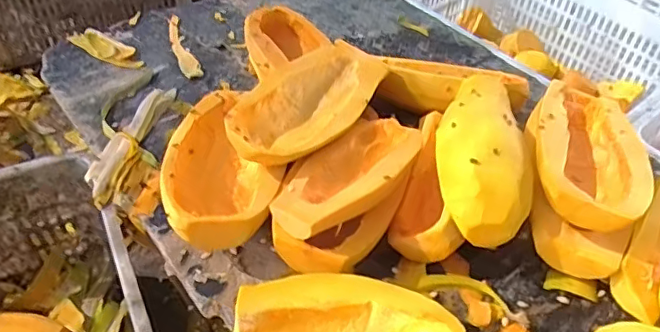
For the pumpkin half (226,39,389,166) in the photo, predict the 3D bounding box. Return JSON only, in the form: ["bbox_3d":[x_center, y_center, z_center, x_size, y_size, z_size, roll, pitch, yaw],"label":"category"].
[{"bbox_3d":[-0.024,-0.074,0.649,0.108,0.045,0.233,26,50,19],"label":"pumpkin half"}]

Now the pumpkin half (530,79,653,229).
[{"bbox_3d":[0.288,-0.021,0.629,0.125,0.057,0.250,11,47,6],"label":"pumpkin half"}]

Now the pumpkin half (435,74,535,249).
[{"bbox_3d":[0.174,-0.032,0.626,0.101,0.065,0.239,13,47,8],"label":"pumpkin half"}]

